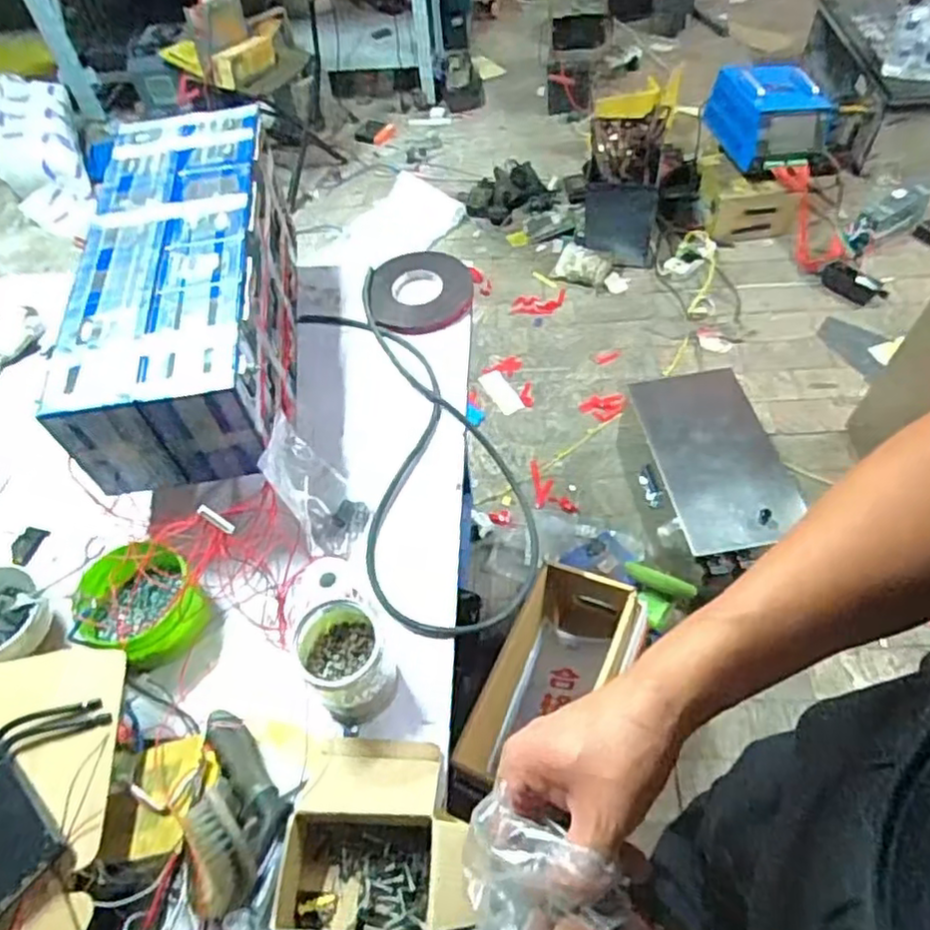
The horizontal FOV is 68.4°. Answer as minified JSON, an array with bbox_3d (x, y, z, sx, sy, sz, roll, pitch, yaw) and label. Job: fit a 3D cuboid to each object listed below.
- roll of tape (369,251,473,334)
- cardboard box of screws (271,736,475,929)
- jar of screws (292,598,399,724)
[{"bbox_3d":[-0.068,-0.269,1.062,0.157,0.027,0.162,-2,54,3],"label":"roll of tape"},{"bbox_3d":[-0.074,0.321,0.604,0.152,0.056,0.156,-1,54,4],"label":"cardboard box of screws"},{"bbox_3d":[-0.117,0.190,0.676,0.083,0.119,0.091,-2,54,3],"label":"jar of screws"}]

